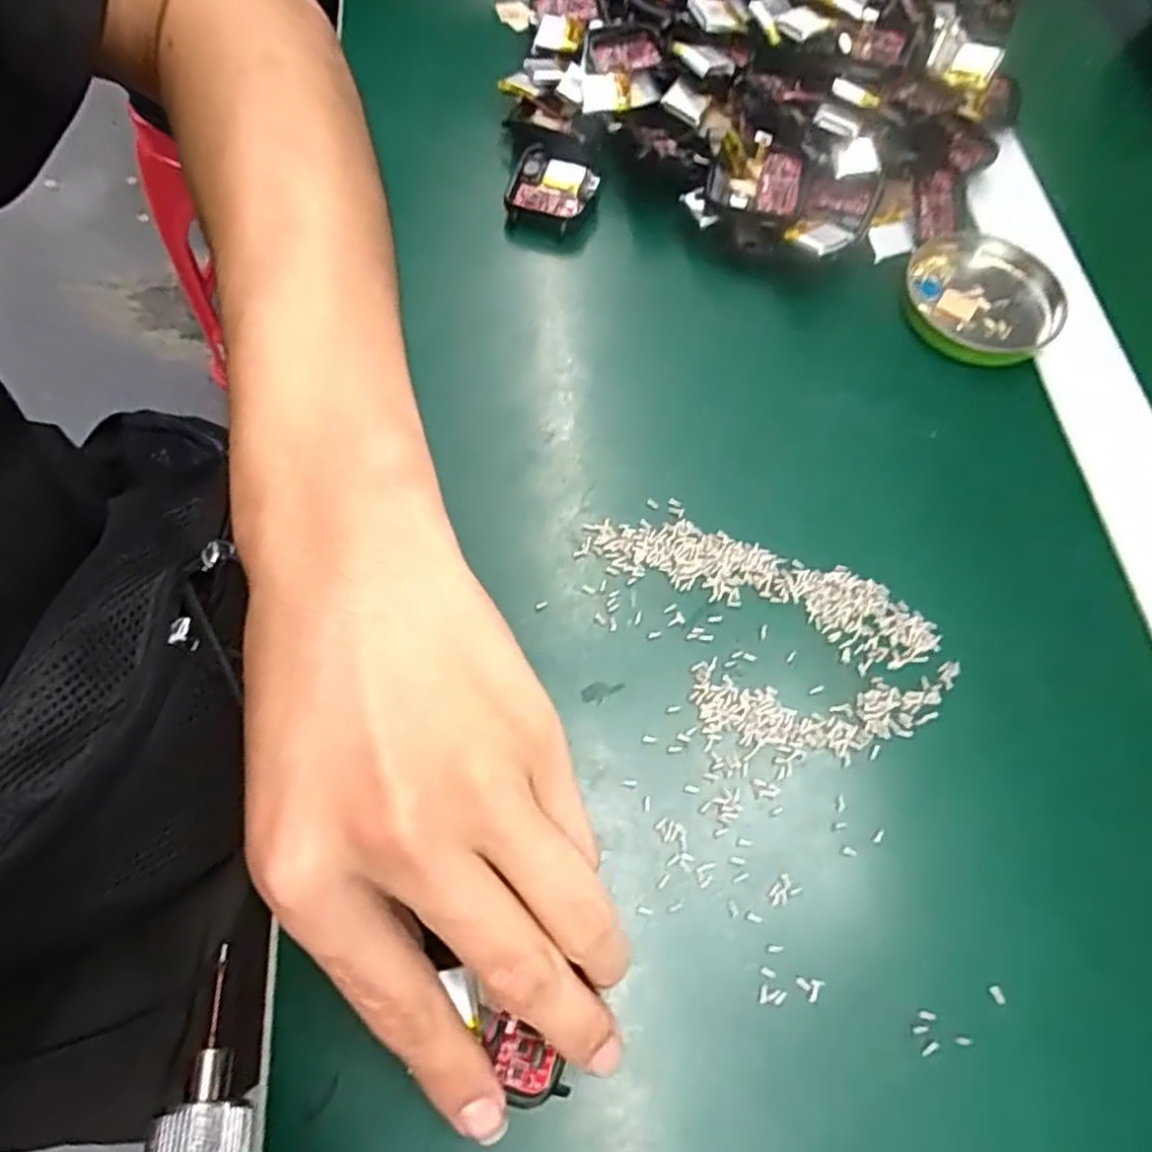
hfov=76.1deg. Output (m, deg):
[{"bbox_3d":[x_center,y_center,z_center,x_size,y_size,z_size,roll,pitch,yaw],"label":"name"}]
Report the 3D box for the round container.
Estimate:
[{"bbox_3d":[0.174,-0.118,0.319,0.064,0.012,0.069,1,66,-2],"label":"round container"}]

